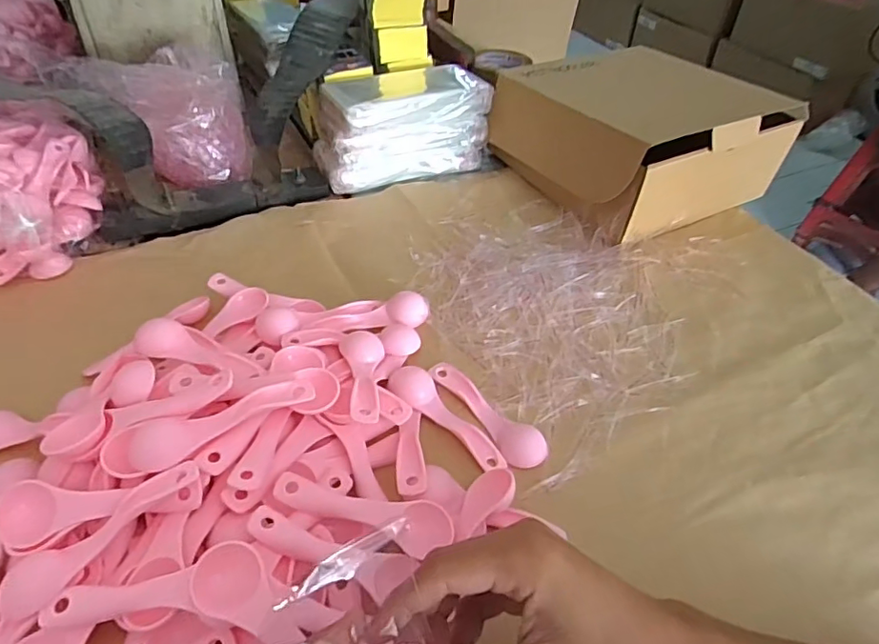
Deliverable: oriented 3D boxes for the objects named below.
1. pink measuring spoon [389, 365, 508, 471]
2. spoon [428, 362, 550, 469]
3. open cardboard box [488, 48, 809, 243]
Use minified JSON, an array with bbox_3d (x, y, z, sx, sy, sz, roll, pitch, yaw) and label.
[{"bbox_3d":[0.006,0.069,0.411,0.031,0.009,0.107,-32,54,-30],"label":"pink measuring spoon"},{"bbox_3d":[0.038,0.066,0.421,0.034,0.010,0.109,-26,52,-27],"label":"spoon"},{"bbox_3d":[0.236,-0.232,0.664,0.270,0.103,0.251,-20,49,-23],"label":"open cardboard box"}]

